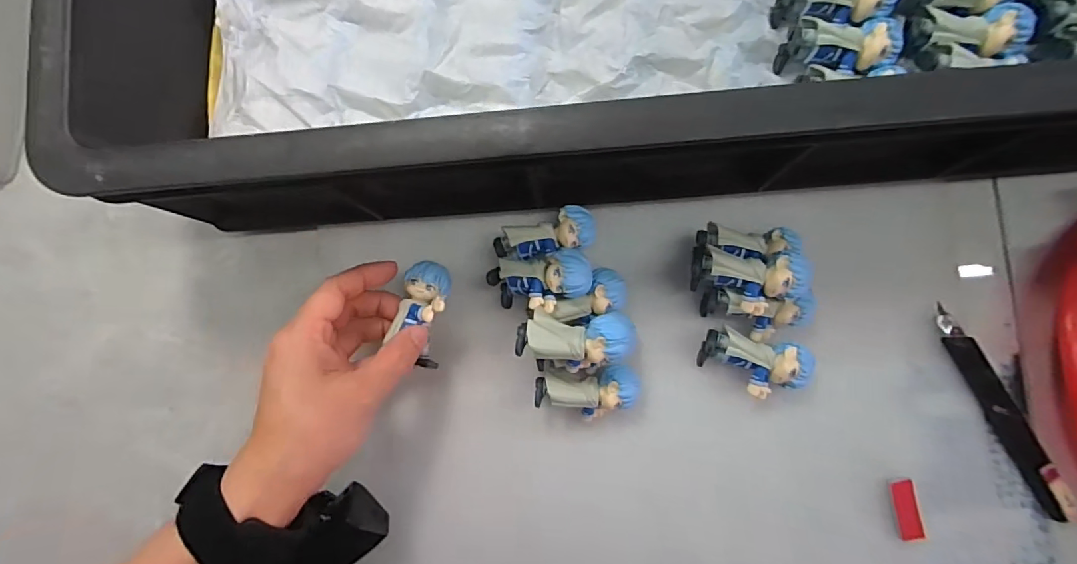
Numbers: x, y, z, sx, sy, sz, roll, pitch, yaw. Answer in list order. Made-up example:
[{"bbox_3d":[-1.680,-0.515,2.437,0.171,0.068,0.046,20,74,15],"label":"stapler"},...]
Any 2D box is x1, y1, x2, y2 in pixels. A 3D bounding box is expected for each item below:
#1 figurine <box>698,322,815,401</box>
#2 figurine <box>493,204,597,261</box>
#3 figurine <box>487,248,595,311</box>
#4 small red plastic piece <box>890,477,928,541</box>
[{"bbox_3d":[0.128,0.049,0.303,0.059,0.031,0.034,14,87,6],"label":"figurine"},{"bbox_3d":[0.005,-0.028,0.314,0.062,0.020,0.026,-16,85,4],"label":"figurine"},{"bbox_3d":[0.001,0.000,0.301,0.062,0.022,0.032,-7,85,28],"label":"figurine"},{"bbox_3d":[0.218,0.135,0.296,0.014,0.006,0.035,-8,85,4],"label":"small red plastic piece"}]

